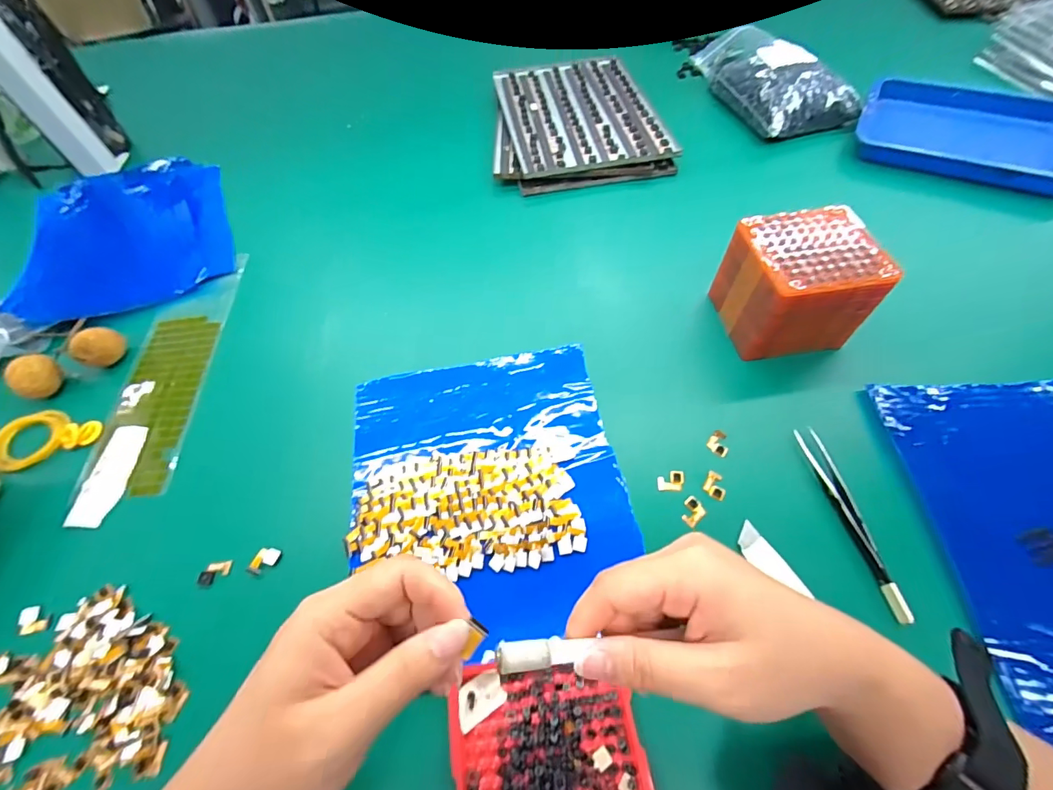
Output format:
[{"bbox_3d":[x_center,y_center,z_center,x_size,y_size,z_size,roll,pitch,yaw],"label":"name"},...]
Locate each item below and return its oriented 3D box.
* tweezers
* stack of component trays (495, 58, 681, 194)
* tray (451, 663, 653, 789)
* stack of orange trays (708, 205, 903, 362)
[{"bbox_3d":[0.214,0.080,0.302,0.015,0.013,0.128,-8,57,0],"label":"tweezers"},{"bbox_3d":[0.055,-0.346,0.582,0.198,0.031,0.258,-10,57,-1],"label":"stack of component trays"},{"bbox_3d":[0.012,0.196,0.241,0.098,0.017,0.095,-10,57,-1],"label":"tray"},{"bbox_3d":[0.216,-0.087,0.370,0.092,0.080,0.084,-8,57,0],"label":"stack of orange trays"}]

